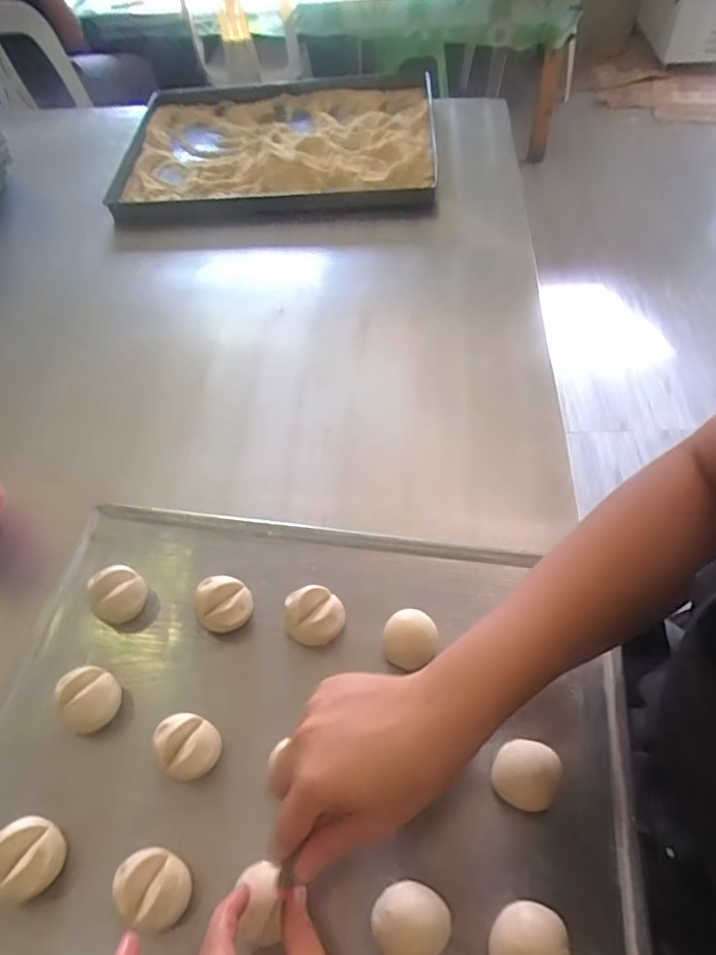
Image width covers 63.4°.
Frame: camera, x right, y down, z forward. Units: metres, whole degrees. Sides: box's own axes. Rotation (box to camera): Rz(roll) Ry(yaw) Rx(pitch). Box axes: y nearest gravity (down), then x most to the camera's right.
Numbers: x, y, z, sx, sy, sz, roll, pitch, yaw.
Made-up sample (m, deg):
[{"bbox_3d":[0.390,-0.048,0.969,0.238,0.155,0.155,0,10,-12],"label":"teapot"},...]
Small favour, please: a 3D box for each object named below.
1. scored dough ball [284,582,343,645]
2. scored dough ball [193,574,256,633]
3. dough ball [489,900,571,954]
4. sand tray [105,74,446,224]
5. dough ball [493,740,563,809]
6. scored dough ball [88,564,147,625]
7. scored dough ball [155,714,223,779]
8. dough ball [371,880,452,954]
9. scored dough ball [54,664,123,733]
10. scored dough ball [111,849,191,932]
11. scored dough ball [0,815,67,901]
[{"bbox_3d":[-0.033,0.106,0.445,0.044,0.027,0.040,-1,55,2],"label":"scored dough ball"},{"bbox_3d":[-0.104,0.101,0.455,0.042,0.031,0.042,-1,55,2],"label":"scored dough ball"},{"bbox_3d":[0.094,0.262,0.325,0.037,0.033,0.042,31,62,22],"label":"dough ball"},{"bbox_3d":[-0.118,-0.509,0.878,0.456,0.041,0.364,0,55,2],"label":"sand tray"},{"bbox_3d":[0.106,0.191,0.374,0.038,0.033,0.041,-1,55,2],"label":"dough ball"},{"bbox_3d":[-0.191,0.095,0.464,0.042,0.031,0.045,34,63,23],"label":"scored dough ball"},{"bbox_3d":[-0.115,0.185,0.395,0.041,0.037,0.043,-40,62,-23],"label":"scored dough ball"},{"bbox_3d":[0.029,0.255,0.333,0.042,0.037,0.037,-31,59,-18],"label":"dough ball"},{"bbox_3d":[-0.192,0.161,0.419,0.042,0.038,0.046,-28,58,-16],"label":"scored dough ball"},{"bbox_3d":[-0.123,0.248,0.350,0.047,0.034,0.039,18,58,14],"label":"scored dough ball"},{"bbox_3d":[-0.205,0.235,0.360,0.042,0.031,0.039,-1,55,2],"label":"scored dough ball"}]

